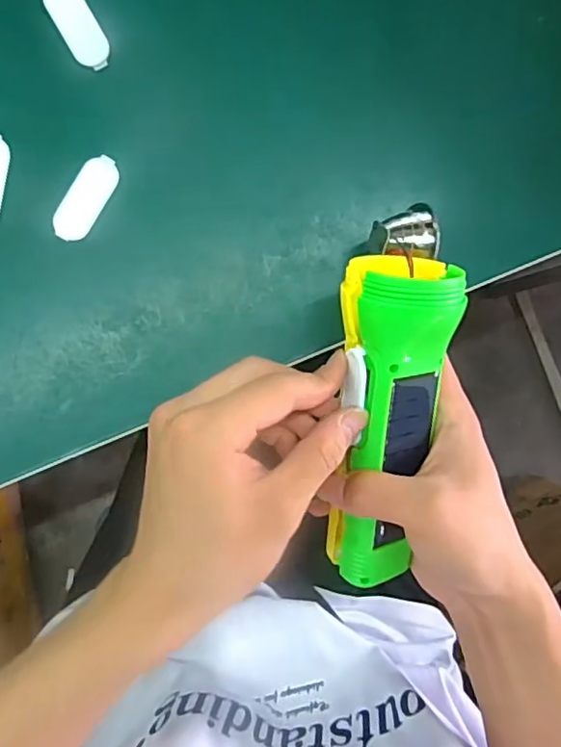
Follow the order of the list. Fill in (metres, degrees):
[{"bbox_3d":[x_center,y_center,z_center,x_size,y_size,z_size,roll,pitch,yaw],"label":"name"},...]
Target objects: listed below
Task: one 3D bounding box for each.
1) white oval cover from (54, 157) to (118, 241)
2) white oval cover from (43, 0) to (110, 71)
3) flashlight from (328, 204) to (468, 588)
[{"bbox_3d":[-0.107,-0.097,0.325,0.021,0.004,0.050,29,88,-6],"label":"white oval cover"},{"bbox_3d":[-0.111,-0.191,0.323,0.021,0.004,0.050,-31,94,-4],"label":"white oval cover"},{"bbox_3d":[0.049,0.015,0.290,0.051,0.063,0.186,4,101,-6],"label":"flashlight"}]

